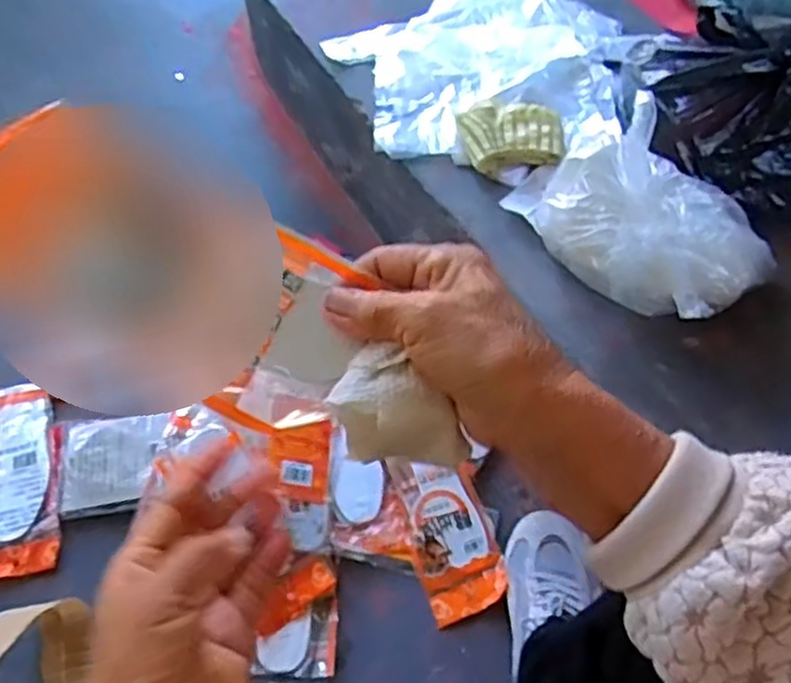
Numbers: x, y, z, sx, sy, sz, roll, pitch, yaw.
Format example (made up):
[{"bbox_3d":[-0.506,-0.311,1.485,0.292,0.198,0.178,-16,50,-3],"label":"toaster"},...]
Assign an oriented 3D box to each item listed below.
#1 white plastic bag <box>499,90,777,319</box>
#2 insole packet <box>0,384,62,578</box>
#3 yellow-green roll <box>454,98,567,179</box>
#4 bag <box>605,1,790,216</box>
[{"bbox_3d":[0.228,-0.116,0.703,0.256,0.151,0.122,36,64,15],"label":"white plastic bag"},{"bbox_3d":[-0.414,0.143,0.797,0.090,0.019,0.221,-16,63,-10],"label":"insole packet"},{"bbox_3d":[0.129,-0.231,0.825,0.111,0.025,0.091,-7,62,-5],"label":"yellow-green roll"},{"bbox_3d":[0.404,-0.265,0.750,0.285,0.217,0.185,7,61,-1],"label":"bag"}]

